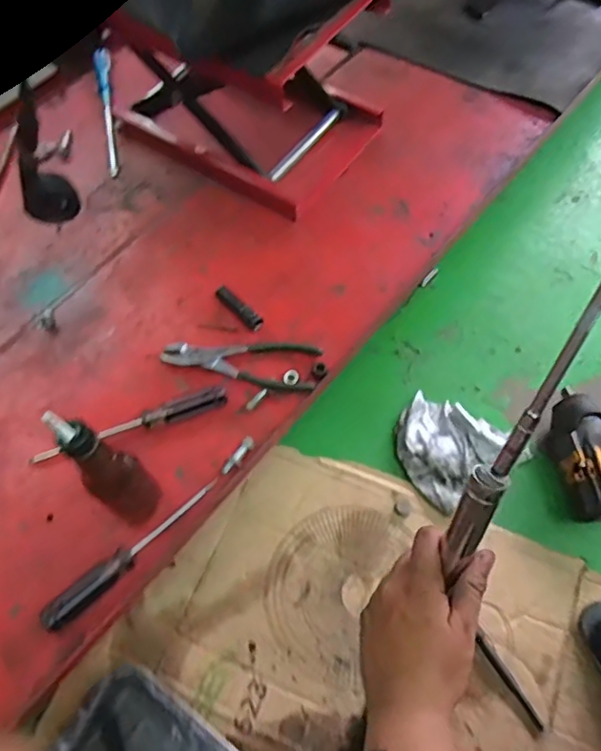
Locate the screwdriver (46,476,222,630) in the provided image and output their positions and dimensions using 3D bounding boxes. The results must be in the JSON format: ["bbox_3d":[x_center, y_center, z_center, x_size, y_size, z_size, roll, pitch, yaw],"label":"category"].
[{"bbox_3d":[-0.178,0.184,0.622,0.211,0.023,0.030,-39,66,-16],"label":"screwdriver"}]

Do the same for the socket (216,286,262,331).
[{"bbox_3d":[-0.080,-0.087,0.764,0.021,0.025,0.075,-42,66,-18],"label":"socket"}]

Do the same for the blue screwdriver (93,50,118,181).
[{"bbox_3d":[-0.314,-0.435,0.952,0.032,0.036,0.277,-12,61,-3],"label":"blue screwdriver"}]

